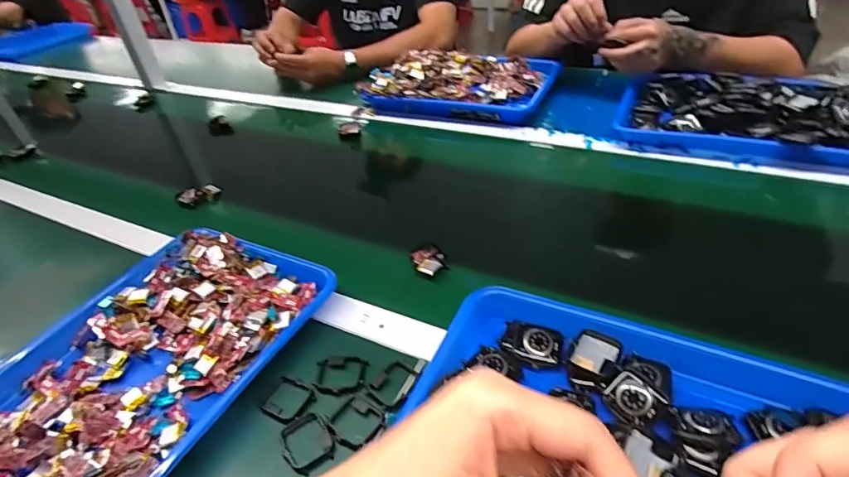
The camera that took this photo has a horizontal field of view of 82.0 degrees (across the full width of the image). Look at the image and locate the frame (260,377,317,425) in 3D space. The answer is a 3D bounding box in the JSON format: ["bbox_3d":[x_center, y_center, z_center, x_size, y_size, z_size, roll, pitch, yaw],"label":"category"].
[{"bbox_3d":[-0.119,0.143,0.430,0.042,0.007,0.040,13,42,24],"label":"frame"}]

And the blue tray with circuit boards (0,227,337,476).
[{"bbox_3d":[-0.275,0.116,0.480,0.258,0.044,0.325,16,44,26],"label":"blue tray with circuit boards"}]

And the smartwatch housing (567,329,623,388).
[{"bbox_3d":[0.137,0.098,0.393,0.036,0.016,0.044,14,43,24],"label":"smartwatch housing"}]

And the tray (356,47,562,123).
[{"bbox_3d":[0.062,-0.288,0.908,0.338,0.060,0.208,9,41,20],"label":"tray"}]

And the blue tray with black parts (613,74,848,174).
[{"bbox_3d":[0.454,-0.186,0.703,0.324,0.055,0.202,17,44,27],"label":"blue tray with black parts"}]

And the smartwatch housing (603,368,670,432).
[{"bbox_3d":[0.157,0.120,0.363,0.033,0.008,0.039,-49,53,-3],"label":"smartwatch housing"}]

